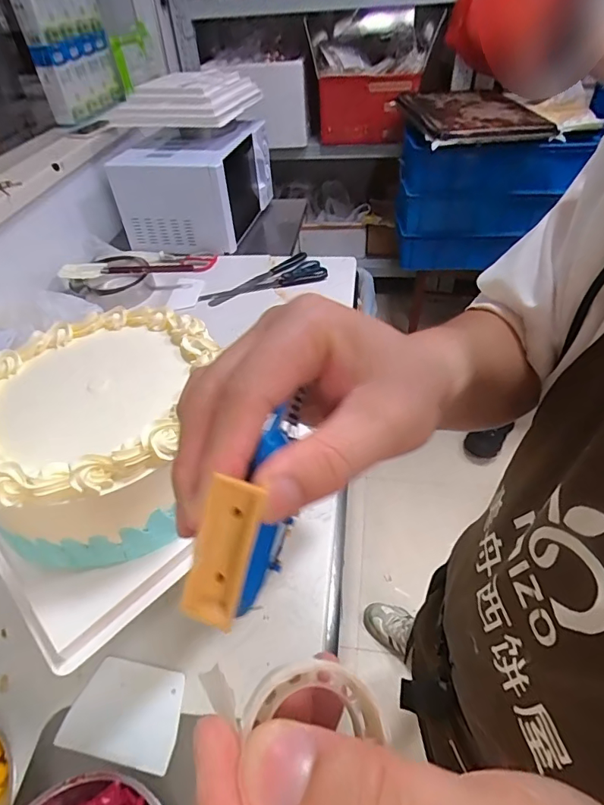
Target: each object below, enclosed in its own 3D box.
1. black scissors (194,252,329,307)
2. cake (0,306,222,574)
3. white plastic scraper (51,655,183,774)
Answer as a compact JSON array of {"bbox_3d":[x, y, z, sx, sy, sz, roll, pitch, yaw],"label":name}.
[{"bbox_3d":[-0.097,-0.312,1.177,0.322,0.027,0.110,-25,48,-20],"label":"black scissors"},{"bbox_3d":[-0.239,0.025,0.545,0.284,0.119,0.304,1,45,5],"label":"cake"},{"bbox_3d":[-0.201,0.353,0.520,0.129,0.004,0.092,7,49,10],"label":"white plastic scraper"}]

